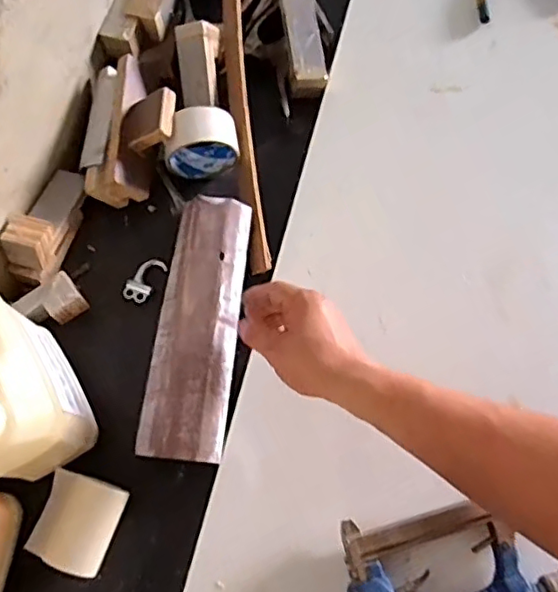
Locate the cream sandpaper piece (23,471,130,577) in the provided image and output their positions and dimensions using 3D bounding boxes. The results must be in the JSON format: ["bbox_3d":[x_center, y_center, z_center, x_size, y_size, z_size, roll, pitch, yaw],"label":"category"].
[{"bbox_3d":[-0.192,0.219,0.573,0.068,0.035,0.081,18,73,6],"label":"cream sandpaper piece"}]

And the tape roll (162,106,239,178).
[{"bbox_3d":[-0.090,-0.175,0.682,0.083,0.073,0.048,-10,72,-3],"label":"tape roll"}]

